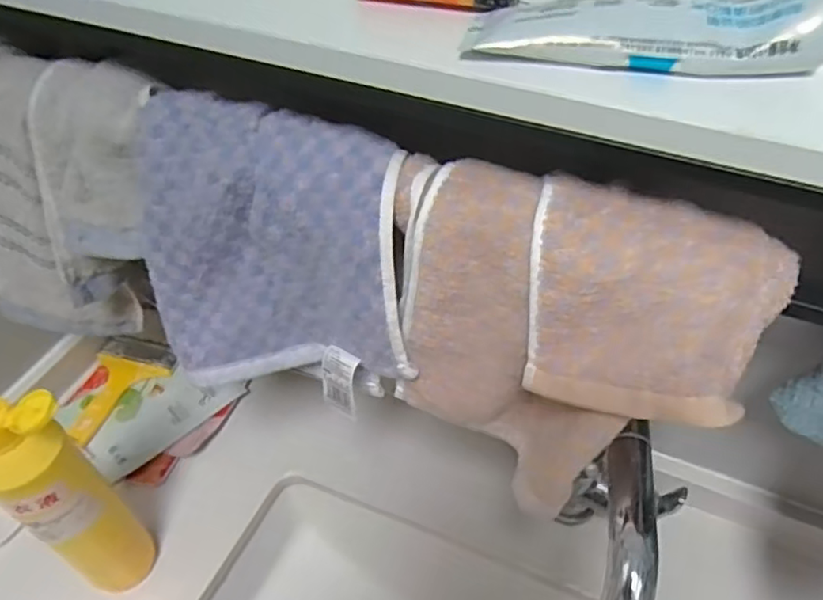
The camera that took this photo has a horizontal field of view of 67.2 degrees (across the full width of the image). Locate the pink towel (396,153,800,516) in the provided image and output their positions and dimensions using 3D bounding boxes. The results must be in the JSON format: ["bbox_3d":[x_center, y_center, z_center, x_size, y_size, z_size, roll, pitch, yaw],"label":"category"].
[{"bbox_3d":[0.067,0.027,0.328,0.182,0.157,0.091,21,51,19],"label":"pink towel"}]

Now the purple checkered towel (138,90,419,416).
[{"bbox_3d":[-0.082,-0.022,0.376,0.171,0.180,0.043,11,31,18],"label":"purple checkered towel"}]

